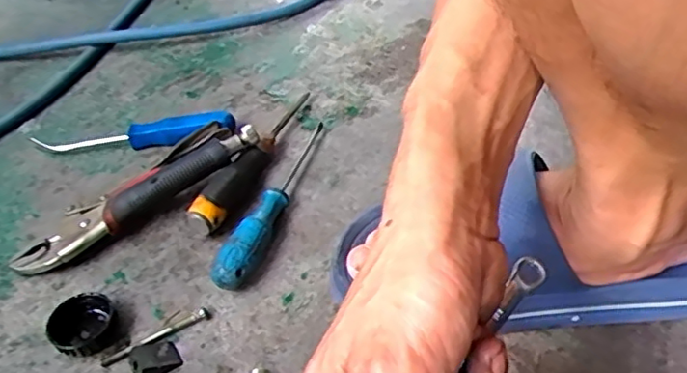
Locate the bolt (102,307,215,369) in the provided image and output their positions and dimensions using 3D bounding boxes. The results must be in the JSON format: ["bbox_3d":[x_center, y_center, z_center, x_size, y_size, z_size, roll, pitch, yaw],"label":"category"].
[{"bbox_3d":[-0.131,0.105,0.429,0.078,0.006,0.011,-26,46,-20],"label":"bolt"}]

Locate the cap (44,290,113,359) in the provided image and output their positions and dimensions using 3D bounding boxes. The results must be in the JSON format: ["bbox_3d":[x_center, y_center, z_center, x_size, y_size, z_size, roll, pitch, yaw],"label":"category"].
[{"bbox_3d":[-0.185,0.097,0.433,0.039,0.020,0.045,30,53,33],"label":"cap"}]

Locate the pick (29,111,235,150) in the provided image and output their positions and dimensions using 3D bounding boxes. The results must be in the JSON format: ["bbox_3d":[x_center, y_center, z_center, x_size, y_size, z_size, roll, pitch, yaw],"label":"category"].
[{"bbox_3d":[-0.204,-0.051,0.589,0.195,0.025,0.031,-5,42,2],"label":"pick"}]

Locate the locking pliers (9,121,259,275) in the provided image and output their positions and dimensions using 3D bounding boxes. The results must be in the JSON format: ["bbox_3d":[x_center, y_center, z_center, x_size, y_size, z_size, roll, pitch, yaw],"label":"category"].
[{"bbox_3d":[-0.175,0.003,0.515,0.208,0.041,0.058,-32,48,-25],"label":"locking pliers"}]

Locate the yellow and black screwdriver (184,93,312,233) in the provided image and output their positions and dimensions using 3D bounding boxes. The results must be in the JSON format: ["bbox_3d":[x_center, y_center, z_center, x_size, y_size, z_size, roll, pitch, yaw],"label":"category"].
[{"bbox_3d":[-0.081,-0.034,0.552,0.030,0.031,0.201,11,45,18],"label":"yellow and black screwdriver"}]

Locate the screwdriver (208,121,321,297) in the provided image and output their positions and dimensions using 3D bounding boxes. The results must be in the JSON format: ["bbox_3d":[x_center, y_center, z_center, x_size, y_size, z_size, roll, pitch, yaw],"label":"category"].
[{"bbox_3d":[-0.055,0.005,0.509,0.023,0.029,0.201,9,45,16],"label":"screwdriver"}]

